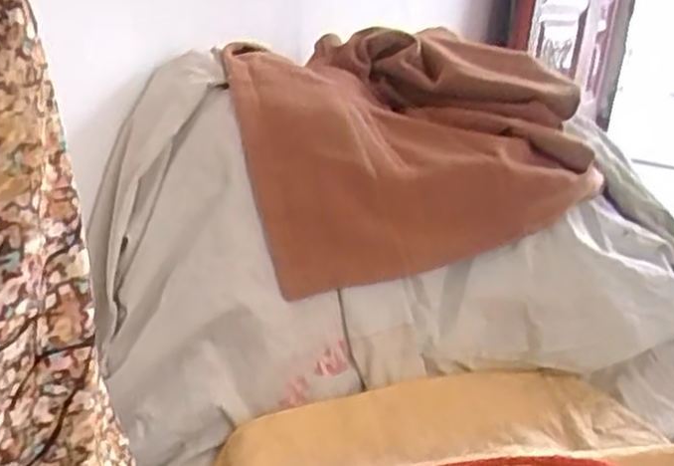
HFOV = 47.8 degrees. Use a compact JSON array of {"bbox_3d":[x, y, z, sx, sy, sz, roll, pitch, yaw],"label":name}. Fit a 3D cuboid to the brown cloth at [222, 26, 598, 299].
[{"bbox_3d":[0.104,-0.119,1.062,0.508,0.255,0.361,-1,20,-20],"label":"brown cloth"}]

